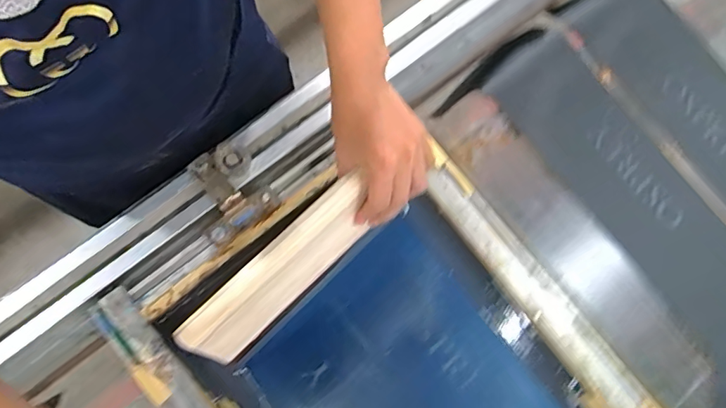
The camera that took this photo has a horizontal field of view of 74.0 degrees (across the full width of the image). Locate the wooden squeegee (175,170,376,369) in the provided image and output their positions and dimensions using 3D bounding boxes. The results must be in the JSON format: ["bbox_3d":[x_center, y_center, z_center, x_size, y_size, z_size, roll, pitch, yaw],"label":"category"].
[{"bbox_3d":[-0.076,0.063,0.461,0.197,0.091,0.026,-45,54,-10],"label":"wooden squeegee"}]

